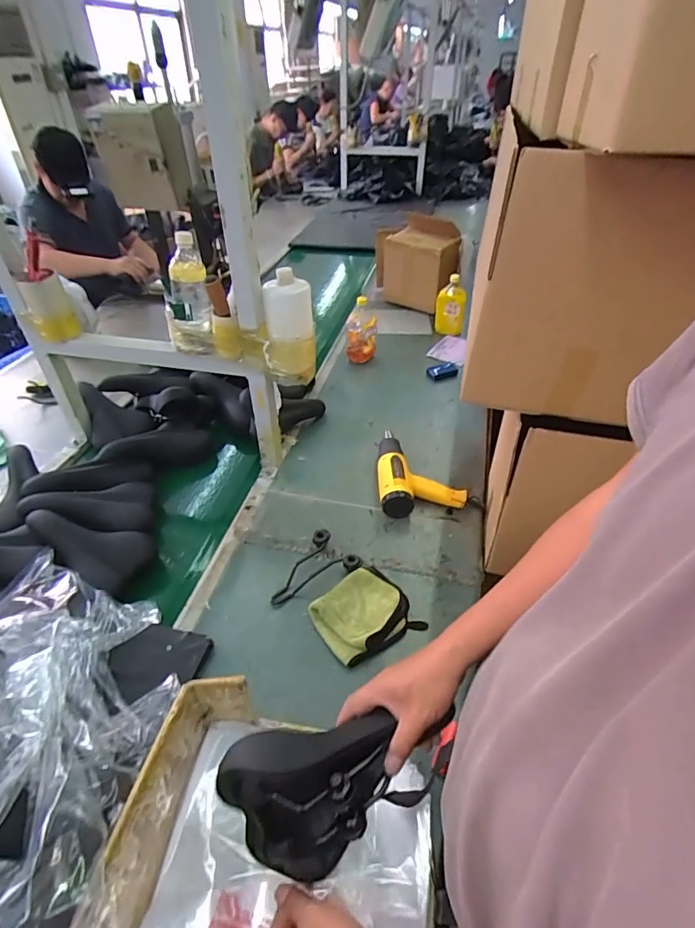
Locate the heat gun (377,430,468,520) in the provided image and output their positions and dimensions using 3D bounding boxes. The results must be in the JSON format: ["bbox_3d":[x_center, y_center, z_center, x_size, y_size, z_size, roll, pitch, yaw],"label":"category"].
[{"bbox_3d":[0.171,0.014,1.111,0.200,0.068,0.256,1,41,0],"label":"heat gun"}]

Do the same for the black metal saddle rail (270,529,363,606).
[{"bbox_3d":[-0.072,0.209,0.907,0.177,0.031,0.121,-32,50,-32],"label":"black metal saddle rail"}]

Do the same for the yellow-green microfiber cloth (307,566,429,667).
[{"bbox_3d":[0.028,0.270,0.840,0.157,0.030,0.145,-24,46,-26],"label":"yellow-green microfiber cloth"}]

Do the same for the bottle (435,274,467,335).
[{"bbox_3d":[0.360,-0.547,1.632,0.102,0.184,0.060,9,41,10],"label":"bottle"}]

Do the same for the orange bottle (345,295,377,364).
[{"bbox_3d":[0.044,-0.430,1.498,0.096,0.197,0.079,2,41,2],"label":"orange bottle"}]

